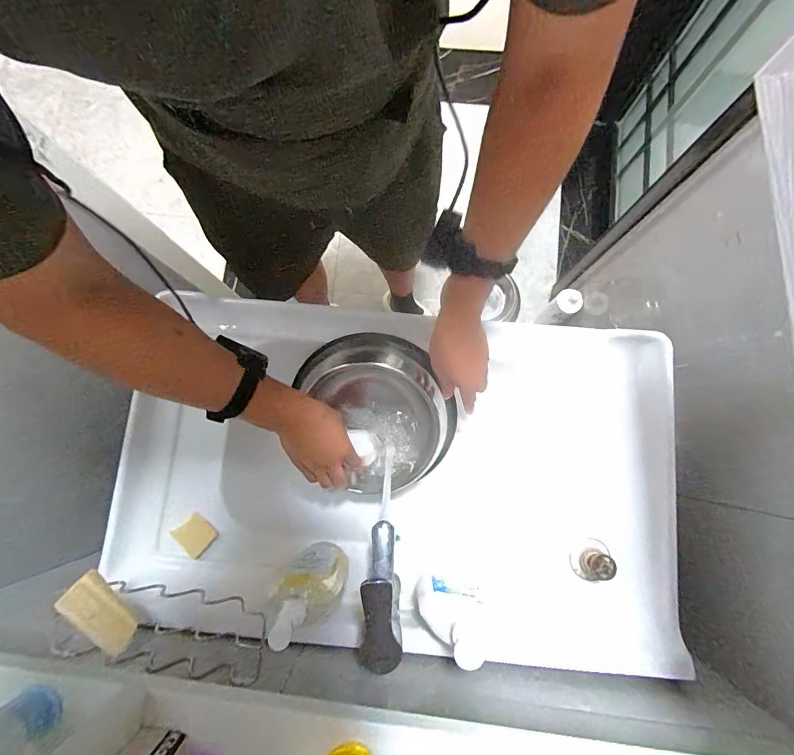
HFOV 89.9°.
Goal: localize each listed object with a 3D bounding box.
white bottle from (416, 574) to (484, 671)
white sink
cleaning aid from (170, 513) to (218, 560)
[{"bbox_3d":[0.067,0.289,0.485,0.087,0.152,0.048,8,80,2],"label":"white bottle"},{"bbox_3d":[0.002,0.134,0.628,0.786,0.138,0.462,6,80,1],"label":"white sink"},{"bbox_3d":[-0.301,0.234,0.592,0.050,0.005,0.055,-44,83,-7],"label":"cleaning aid"}]

